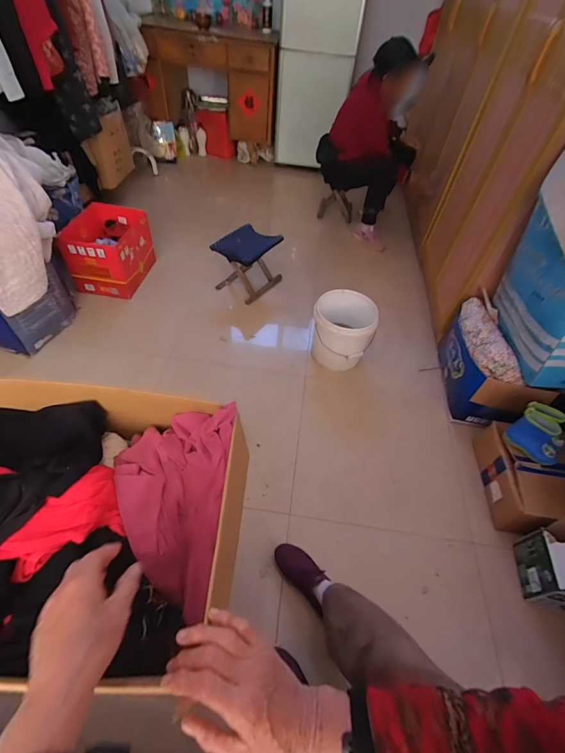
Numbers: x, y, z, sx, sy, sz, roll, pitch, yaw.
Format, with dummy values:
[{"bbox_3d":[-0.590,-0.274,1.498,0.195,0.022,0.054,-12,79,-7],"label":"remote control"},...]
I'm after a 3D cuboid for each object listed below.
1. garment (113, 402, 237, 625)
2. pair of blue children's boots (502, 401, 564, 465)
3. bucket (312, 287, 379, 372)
[{"bbox_3d":[-0.161,0.160,0.497,0.171,0.118,0.237,8,50,0],"label":"garment"},{"bbox_3d":[0.843,0.190,1.165,0.166,0.147,0.129,39,57,24],"label":"pair of blue children's boots"},{"bbox_3d":[0.245,-0.197,1.466,0.239,0.235,0.253,3,50,-4],"label":"bucket"}]

